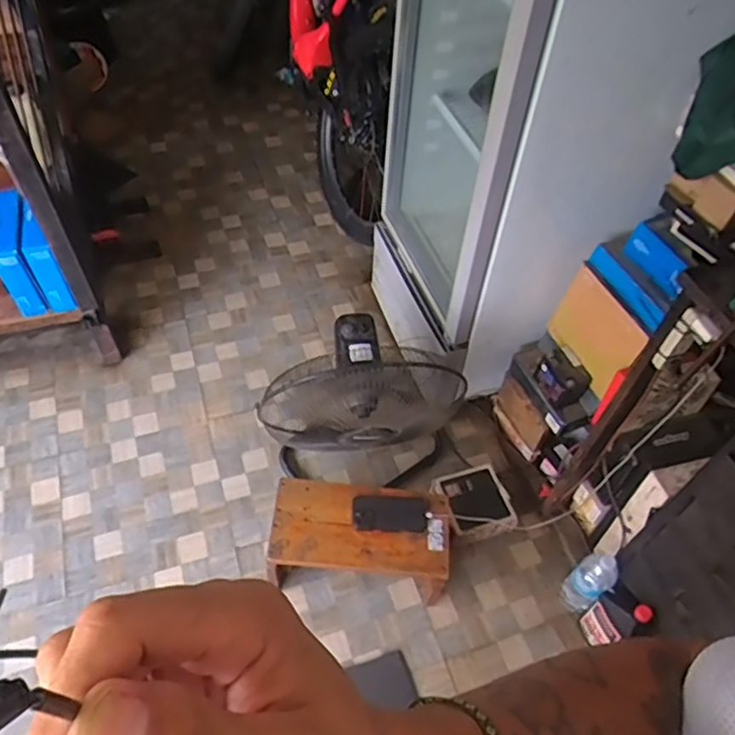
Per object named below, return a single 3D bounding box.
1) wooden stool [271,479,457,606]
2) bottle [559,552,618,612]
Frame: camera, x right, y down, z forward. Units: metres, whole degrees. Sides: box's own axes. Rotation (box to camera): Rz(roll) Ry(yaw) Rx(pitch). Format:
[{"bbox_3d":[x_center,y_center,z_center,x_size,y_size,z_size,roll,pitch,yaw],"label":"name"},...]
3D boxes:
[{"bbox_3d":[-0.020,0.419,1.512,0.419,0.210,0.220,2,53,-3],"label":"wooden stool"},{"bbox_3d":[0.529,0.505,1.492,0.084,0.255,0.081,2,53,-3],"label":"bottle"}]

